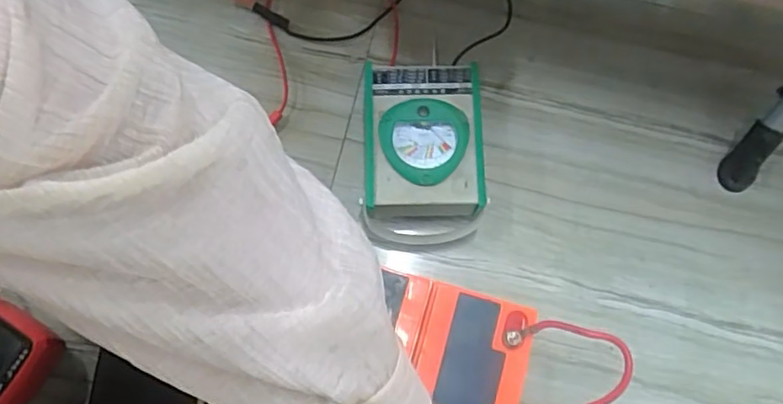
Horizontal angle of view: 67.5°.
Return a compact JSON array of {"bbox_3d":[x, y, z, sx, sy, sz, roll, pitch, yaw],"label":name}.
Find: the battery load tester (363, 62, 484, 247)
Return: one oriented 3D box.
[{"bbox_3d":[0.029,-0.045,0.574,0.109,0.071,0.162,0,76,-1],"label":"battery load tester"}]

